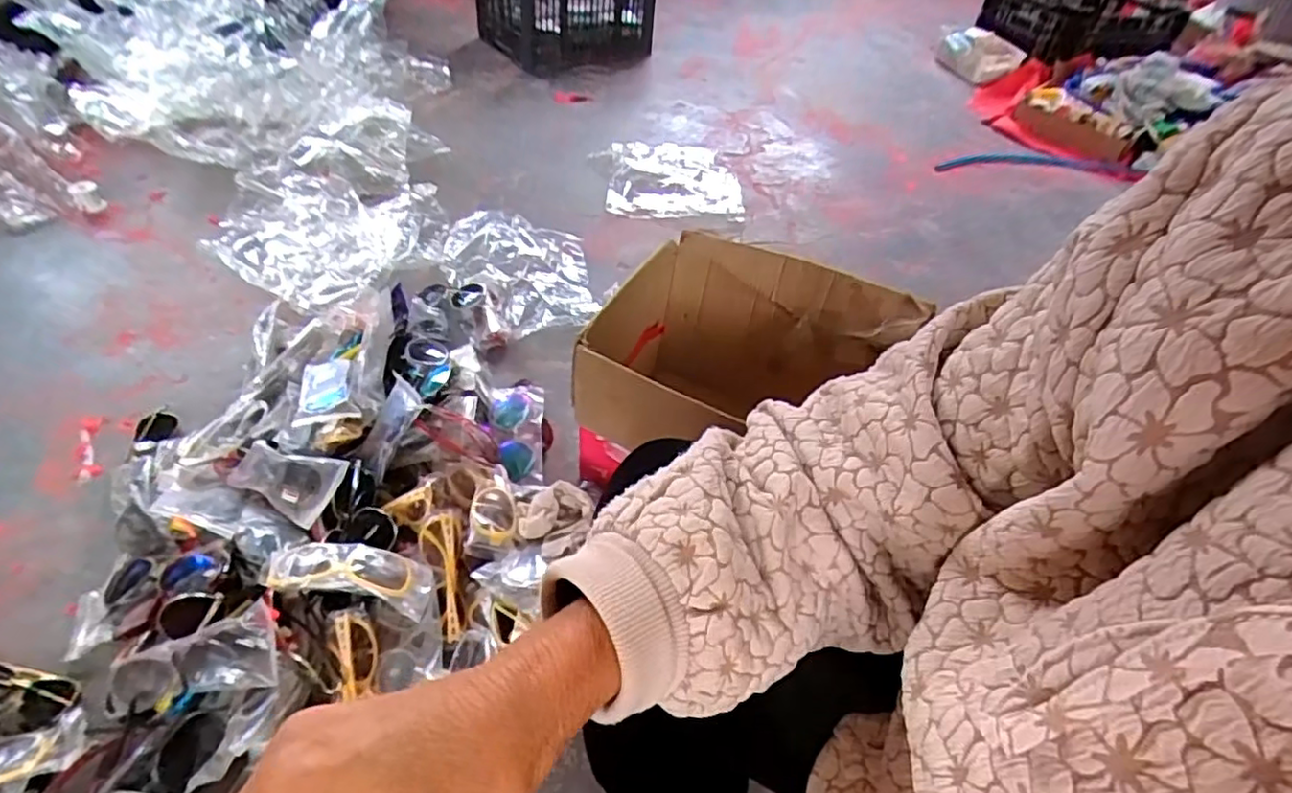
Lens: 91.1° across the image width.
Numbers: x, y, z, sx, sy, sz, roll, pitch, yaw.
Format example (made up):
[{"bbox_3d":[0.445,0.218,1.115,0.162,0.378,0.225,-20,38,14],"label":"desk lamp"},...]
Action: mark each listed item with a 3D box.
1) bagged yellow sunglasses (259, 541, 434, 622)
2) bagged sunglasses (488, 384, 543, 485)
[{"bbox_3d":[-0.318,0.193,0.681,0.173,0.045,0.066,15,47,-14],"label":"bagged yellow sunglasses"},{"bbox_3d":[-0.186,0.048,0.907,0.079,0.034,0.181,-2,49,-6],"label":"bagged sunglasses"}]

